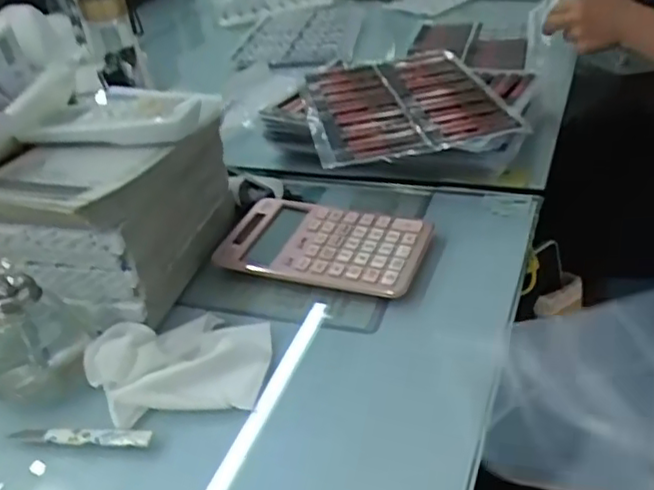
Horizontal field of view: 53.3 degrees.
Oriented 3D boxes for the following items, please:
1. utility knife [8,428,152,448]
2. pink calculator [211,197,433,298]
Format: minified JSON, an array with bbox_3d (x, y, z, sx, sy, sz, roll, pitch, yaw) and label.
[{"bbox_3d":[-0.167,0.130,0.442,0.098,0.005,0.012,-2,33,11],"label":"utility knife"},{"bbox_3d":[-0.004,-0.005,0.586,0.181,0.012,0.106,6,35,22],"label":"pink calculator"}]

